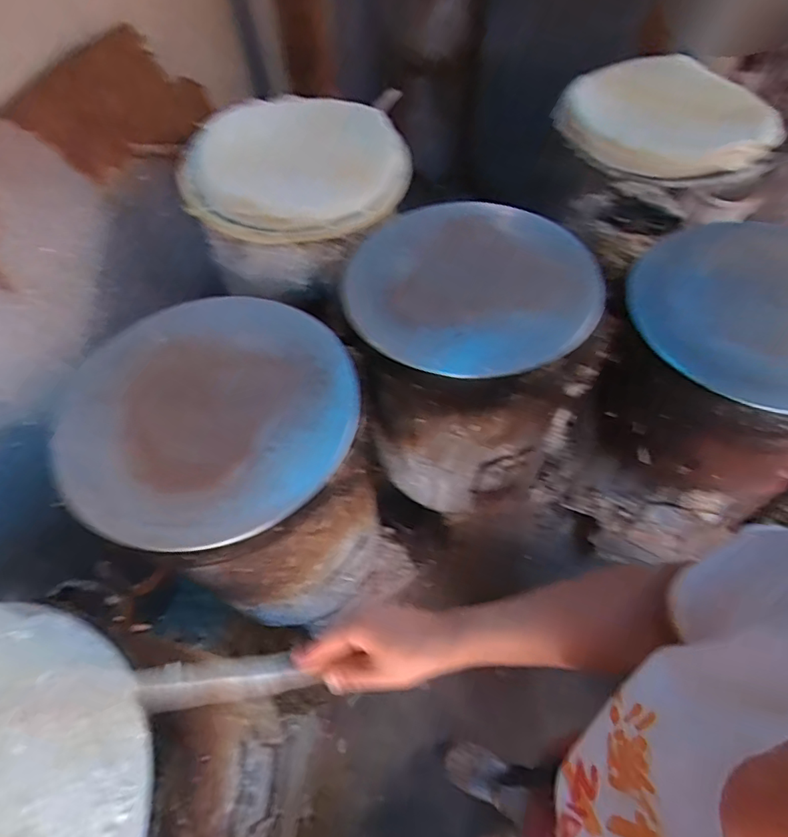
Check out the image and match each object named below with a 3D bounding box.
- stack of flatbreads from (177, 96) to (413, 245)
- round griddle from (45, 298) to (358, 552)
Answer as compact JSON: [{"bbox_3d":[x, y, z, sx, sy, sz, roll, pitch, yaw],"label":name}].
[{"bbox_3d":[-0.184,-0.473,0.973,0.416,0.063,0.400,2,57,5],"label":"stack of flatbreads"},{"bbox_3d":[-0.245,-0.021,0.665,0.383,0.030,0.364,-1,56,2],"label":"round griddle"}]

